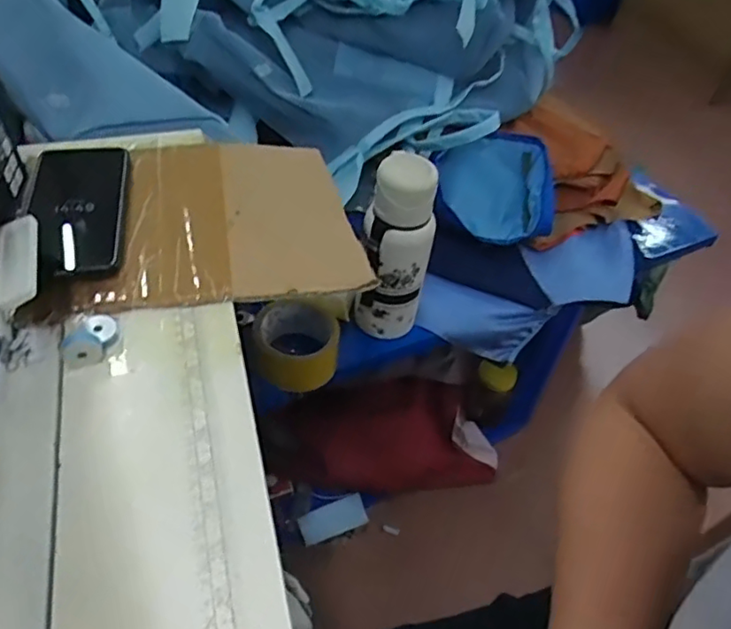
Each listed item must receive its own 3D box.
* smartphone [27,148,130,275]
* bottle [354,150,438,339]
[{"bbox_3d":[-0.240,-0.091,0.502,0.076,0.013,0.158,-6,52,-10],"label":"smartphone"},{"bbox_3d":[0.032,-0.069,0.675,0.081,0.215,0.067,12,50,6],"label":"bottle"}]

